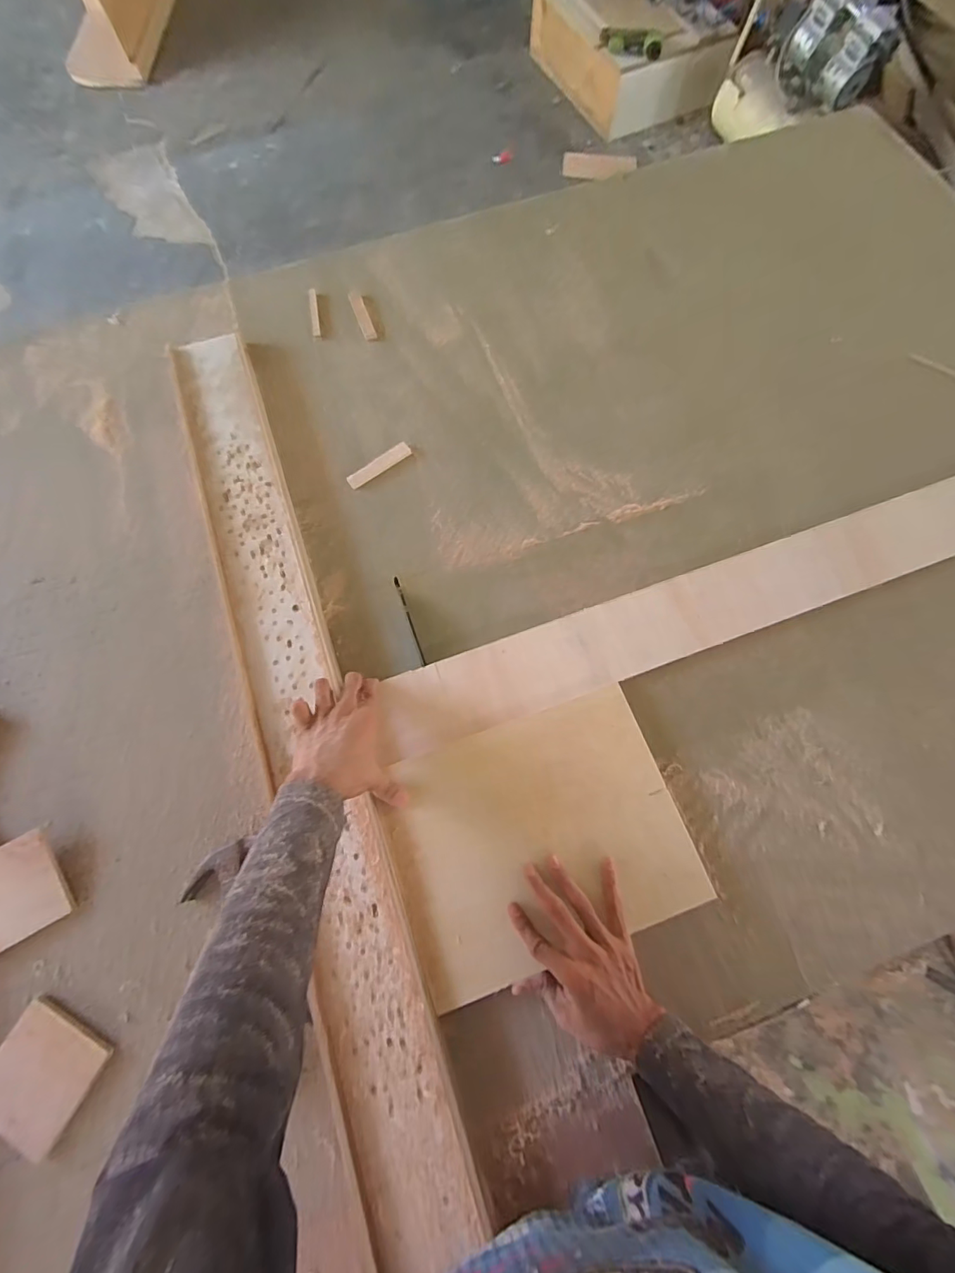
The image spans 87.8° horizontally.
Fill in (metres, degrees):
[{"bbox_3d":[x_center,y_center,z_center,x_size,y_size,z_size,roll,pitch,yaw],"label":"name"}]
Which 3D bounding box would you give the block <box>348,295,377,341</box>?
[{"bbox_3d":[-0.185,-0.517,0.802,0.021,0.010,0.090,-21,74,-5],"label":"block"}]

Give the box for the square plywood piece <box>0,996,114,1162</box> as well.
[{"bbox_3d":[-0.439,0.441,0.498,0.102,0.009,0.103,30,72,6],"label":"square plywood piece"}]

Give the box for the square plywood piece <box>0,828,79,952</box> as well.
[{"bbox_3d":[-0.506,0.278,0.537,0.097,0.009,0.100,-29,78,-19],"label":"square plywood piece"}]

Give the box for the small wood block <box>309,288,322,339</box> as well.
[{"bbox_3d":[-0.263,-0.522,0.801,0.013,0.009,0.093,-10,74,-2],"label":"small wood block"}]

